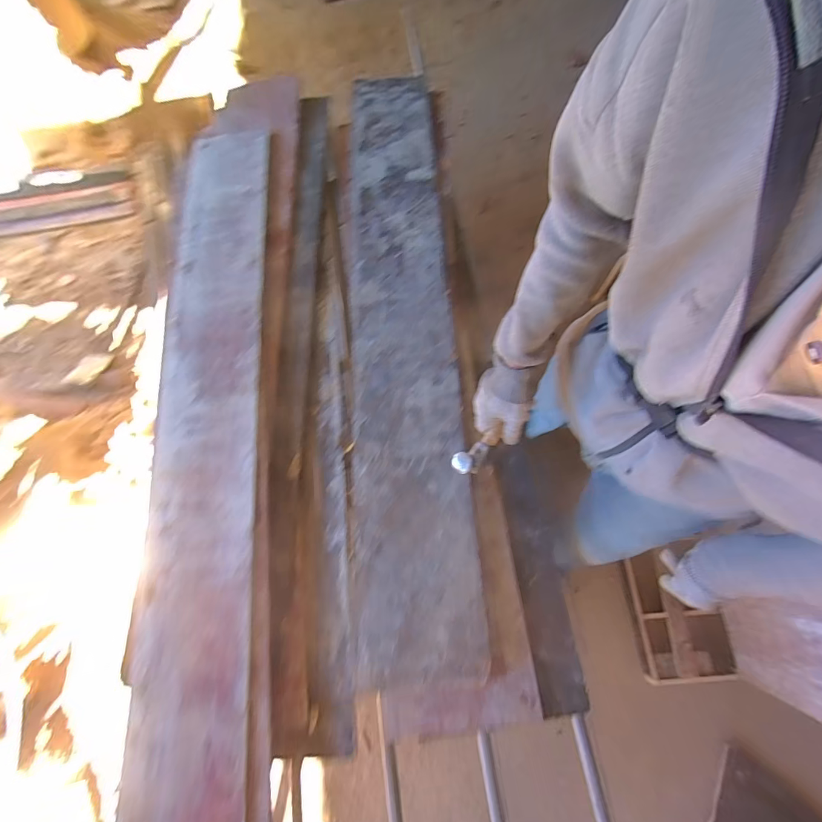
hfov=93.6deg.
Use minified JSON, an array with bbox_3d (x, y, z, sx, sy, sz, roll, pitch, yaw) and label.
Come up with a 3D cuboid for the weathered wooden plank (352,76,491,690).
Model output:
[{"bbox_3d":[-0.025,-0.333,1.088,0.276,0.027,1.820,-4,72,3],"label":"weathered wooden plank"}]

